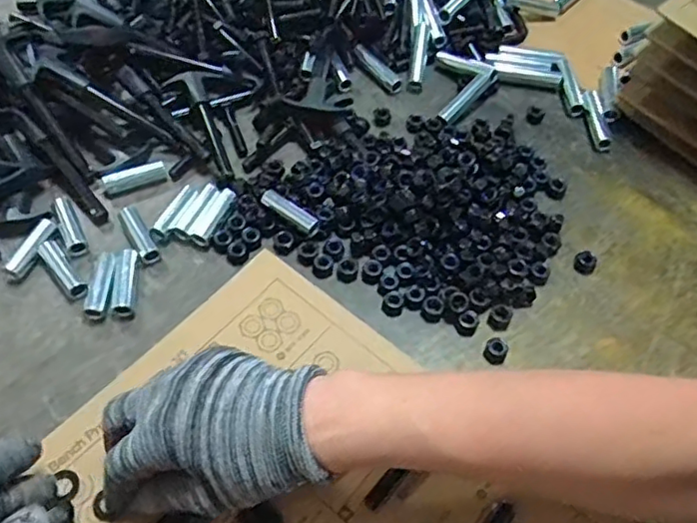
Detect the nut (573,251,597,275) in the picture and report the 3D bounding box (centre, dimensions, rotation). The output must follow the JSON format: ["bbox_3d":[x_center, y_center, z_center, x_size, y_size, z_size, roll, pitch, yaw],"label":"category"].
[{"bbox_3d":[0.186,0.000,0.476,0.017,0.012,0.017,1,55,-1],"label":"nut"}]

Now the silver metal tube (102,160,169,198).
[{"bbox_3d":[-0.176,-0.069,0.502,0.050,0.018,0.013,-17,59,-15],"label":"silver metal tube"}]

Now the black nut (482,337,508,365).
[{"bbox_3d":[0.103,0.063,0.428,0.015,0.010,0.016,2,55,-3],"label":"black nut"}]

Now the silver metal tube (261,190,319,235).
[{"bbox_3d":[-0.045,-0.038,0.474,0.050,0.014,0.013,32,59,17],"label":"silver metal tube"}]

